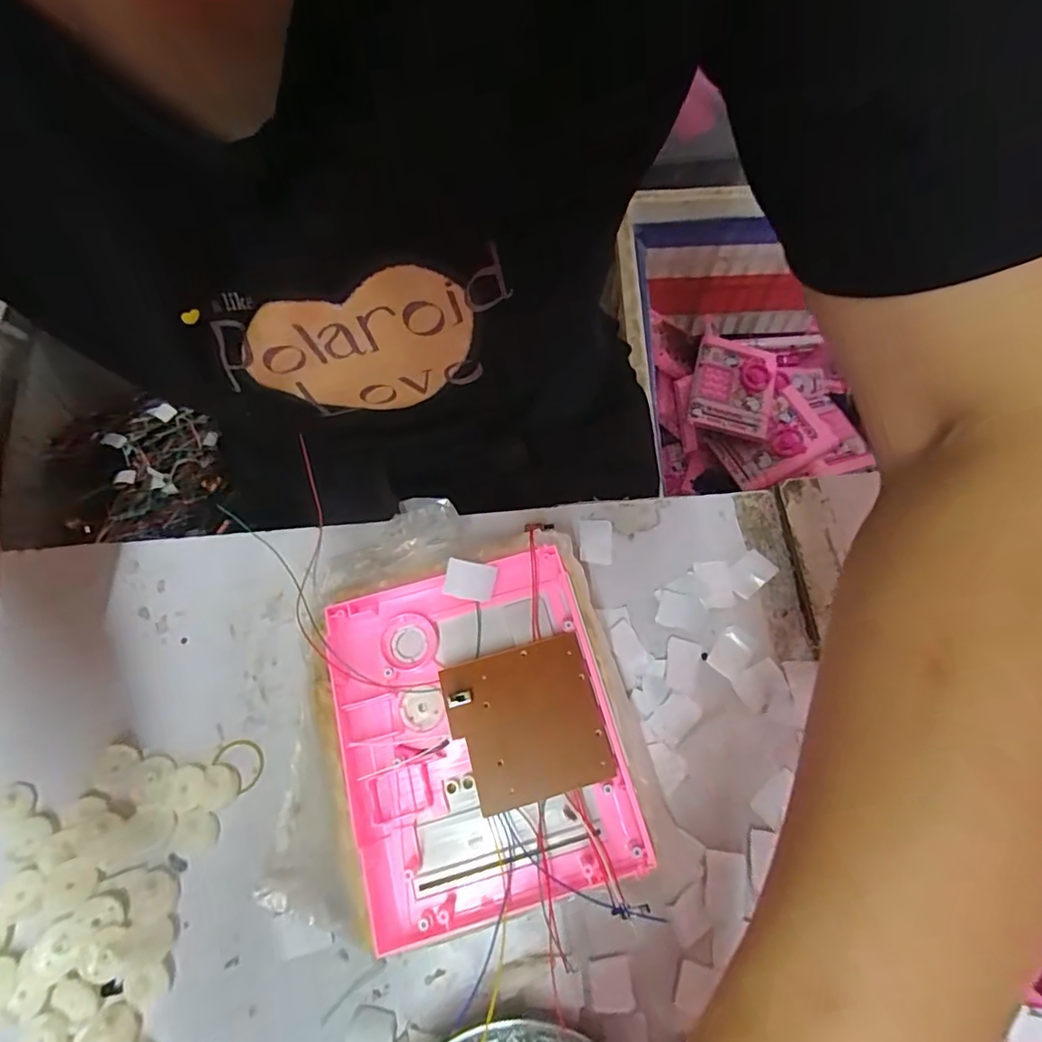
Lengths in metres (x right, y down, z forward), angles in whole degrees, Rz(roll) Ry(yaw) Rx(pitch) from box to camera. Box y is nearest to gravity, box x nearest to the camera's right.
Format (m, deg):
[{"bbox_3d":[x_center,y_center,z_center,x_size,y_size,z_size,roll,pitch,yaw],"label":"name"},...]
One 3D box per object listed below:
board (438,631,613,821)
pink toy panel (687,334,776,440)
[{"bbox_3d":[0.002,0.101,0.279,0.072,0.006,0.072,-16,69,-4],"label":"board"},{"bbox_3d":[0.348,-0.226,0.905,0.128,0.030,0.169,13,70,7],"label":"pink toy panel"}]

